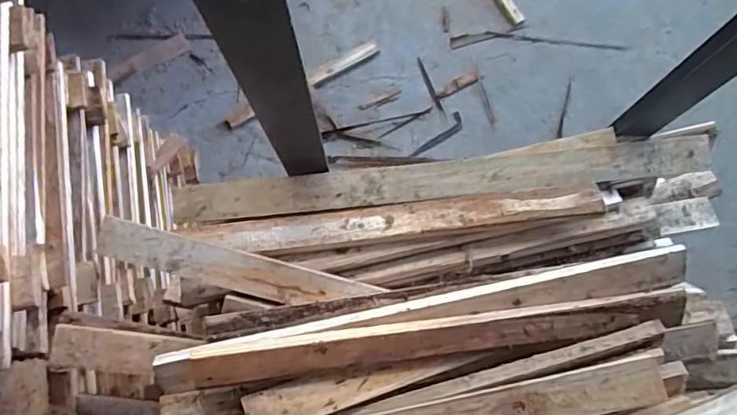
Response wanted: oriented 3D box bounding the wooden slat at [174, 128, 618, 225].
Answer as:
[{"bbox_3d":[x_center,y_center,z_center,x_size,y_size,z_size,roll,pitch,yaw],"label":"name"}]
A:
[{"bbox_3d":[0.034,-0.025,0.643,0.493,0.014,0.058,-8,77,-2],"label":"wooden slat"}]

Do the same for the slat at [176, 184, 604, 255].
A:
[{"bbox_3d":[0.034,0.014,0.631,0.444,0.019,0.037,-6,77,-1],"label":"slat"}]

